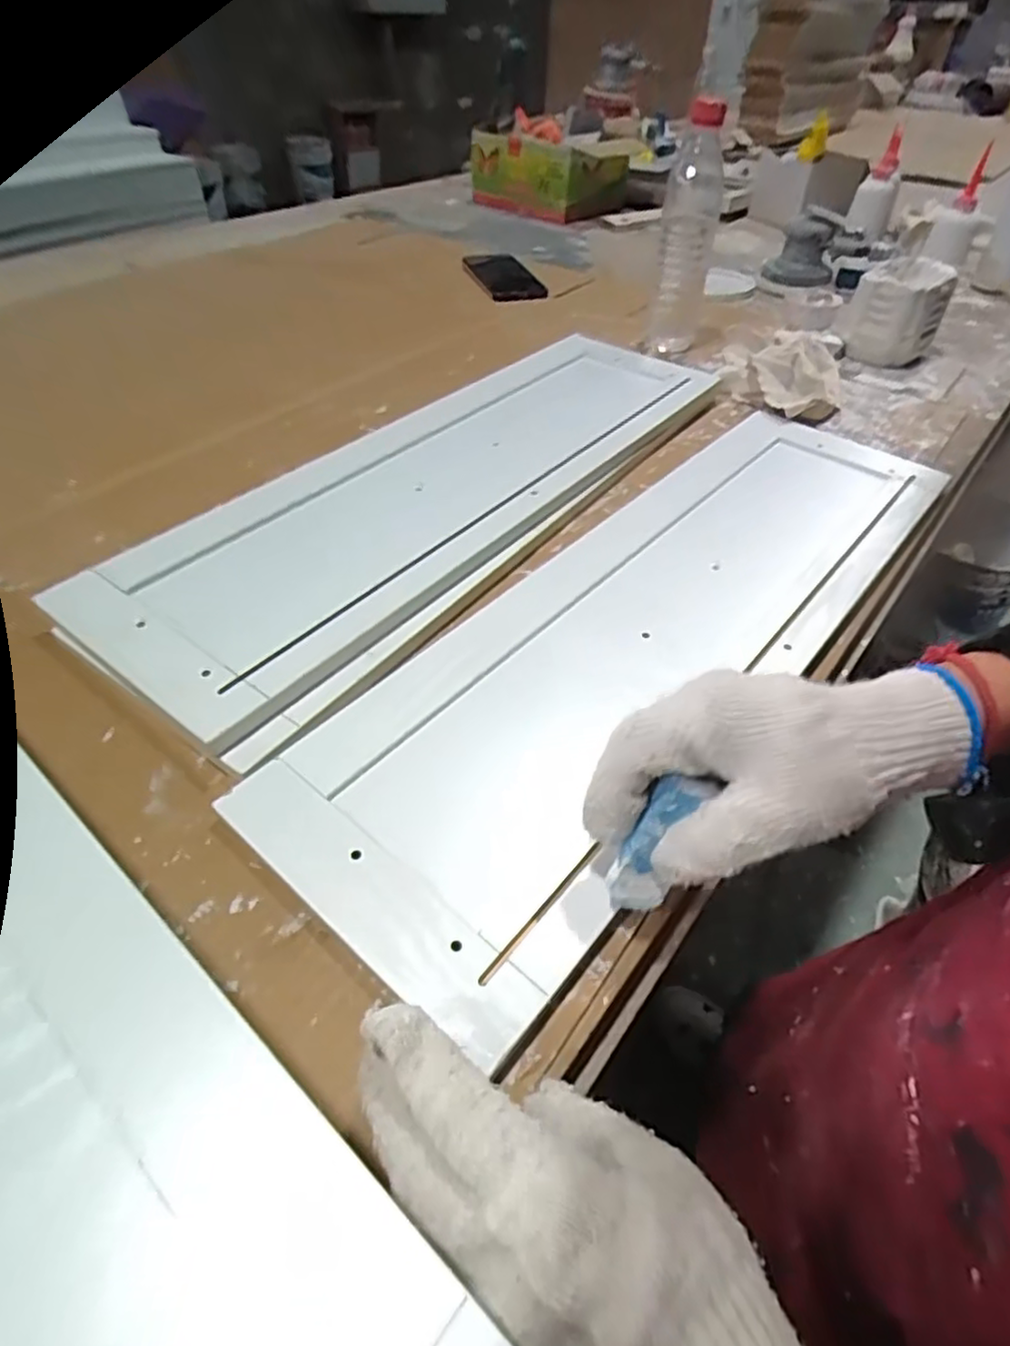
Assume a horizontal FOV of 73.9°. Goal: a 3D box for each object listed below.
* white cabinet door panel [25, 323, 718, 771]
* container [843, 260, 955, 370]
[{"bbox_3d":[-0.046,-0.156,0.535,0.196,0.030,0.581,31,53,23],"label":"white cabinet door panel"},{"bbox_3d":[0.440,-0.404,0.753,0.091,0.084,0.117,26,50,21],"label":"container"}]

